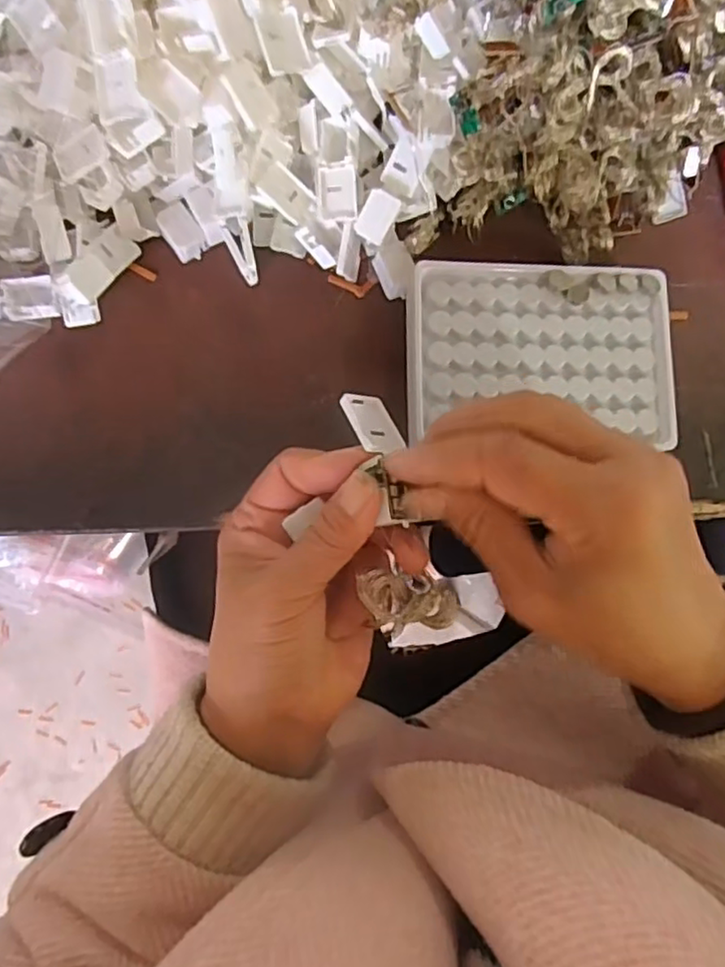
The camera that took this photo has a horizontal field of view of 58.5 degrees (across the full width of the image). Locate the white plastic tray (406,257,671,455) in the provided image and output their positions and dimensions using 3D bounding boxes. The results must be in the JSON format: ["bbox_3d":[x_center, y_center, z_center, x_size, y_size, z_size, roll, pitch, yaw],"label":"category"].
[{"bbox_3d":[0.089,-0.068,0.338,0.130,0.033,0.085,3,83,-4],"label":"white plastic tray"}]

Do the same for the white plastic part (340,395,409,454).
[{"bbox_3d":[0.004,-0.023,0.256,0.022,0.004,0.030,-2,55,-40],"label":"white plastic part"}]

